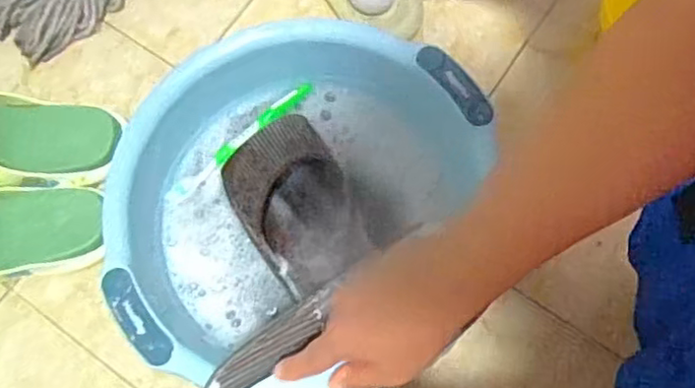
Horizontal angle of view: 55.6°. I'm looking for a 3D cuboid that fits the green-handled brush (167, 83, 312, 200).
[{"bbox_3d":[-0.112,-0.057,0.690,0.184,0.016,0.020,-40,75,-10],"label":"green-handled brush"}]

